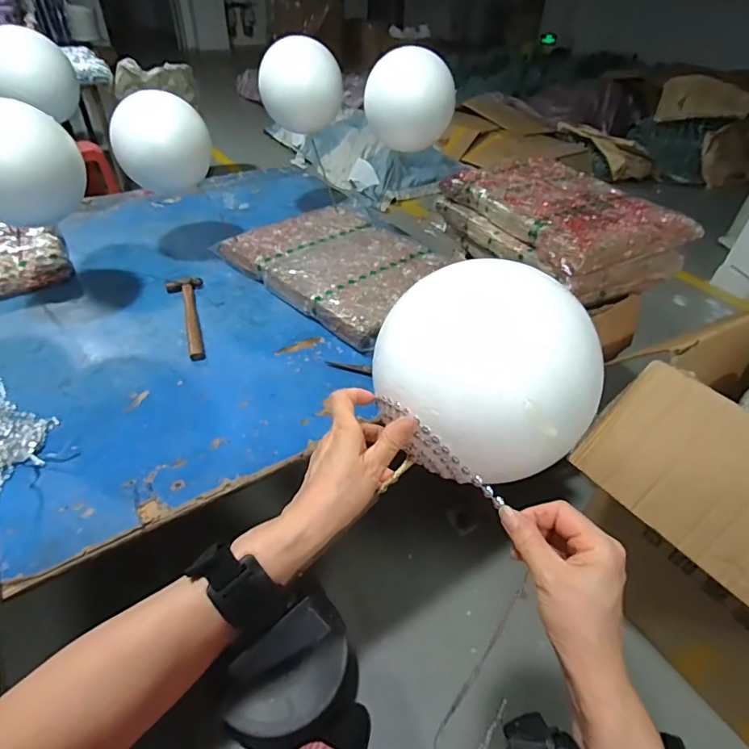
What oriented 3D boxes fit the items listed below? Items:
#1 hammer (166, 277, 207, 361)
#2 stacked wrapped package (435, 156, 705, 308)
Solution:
[{"bbox_3d":[-0.376,-0.118,0.959,0.071,0.024,0.276,-12,43,-17],"label":"hammer"},{"bbox_3d":[0.460,-0.386,1.230,0.378,0.168,0.521,-16,44,-21],"label":"stacked wrapped package"}]

